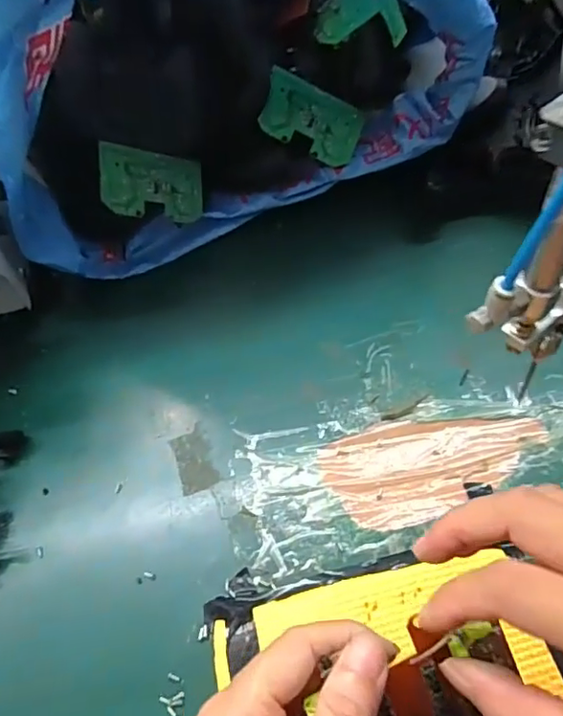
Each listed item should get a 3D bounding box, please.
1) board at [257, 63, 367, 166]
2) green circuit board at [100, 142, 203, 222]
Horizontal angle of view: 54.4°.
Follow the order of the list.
[{"bbox_3d":[0.027,-0.203,0.470,0.086,0.004,0.053,20,90,-17],"label":"board"},{"bbox_3d":[-0.105,-0.143,0.452,0.088,0.004,0.054,-4,91,-39],"label":"green circuit board"}]

